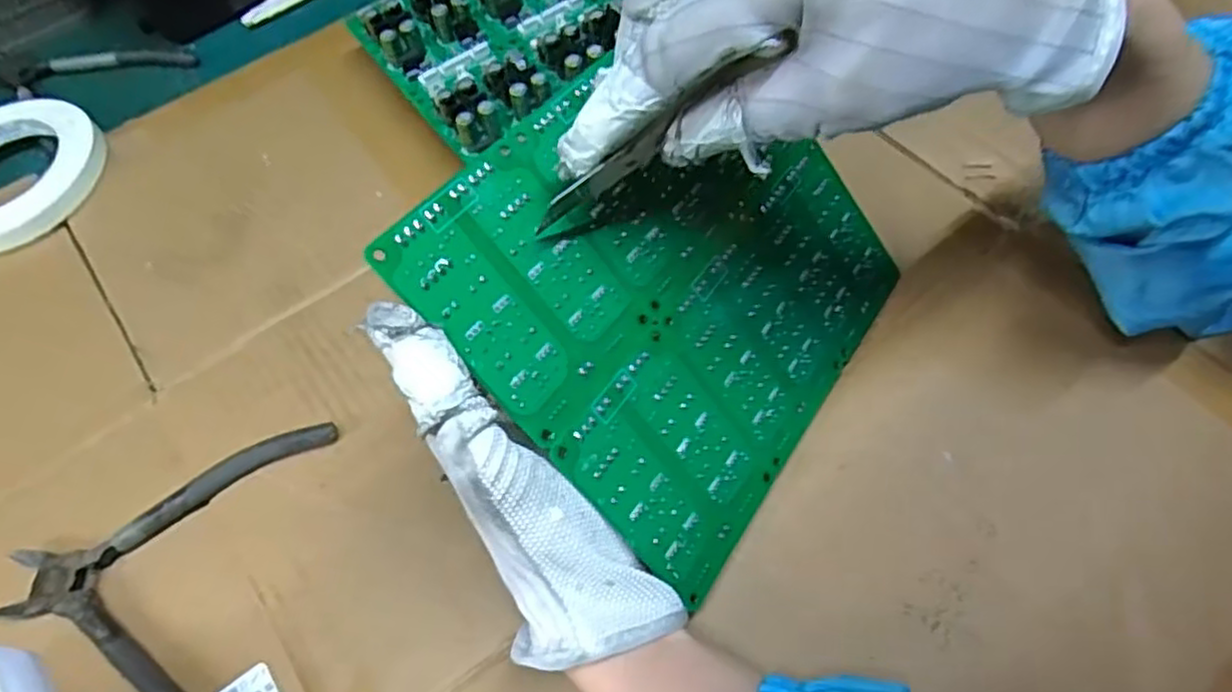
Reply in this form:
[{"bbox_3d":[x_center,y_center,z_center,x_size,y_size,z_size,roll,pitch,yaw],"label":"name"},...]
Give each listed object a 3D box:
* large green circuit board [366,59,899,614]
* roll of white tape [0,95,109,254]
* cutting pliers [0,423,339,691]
[{"bbox_3d":[0.034,-0.030,0.293,0.171,0.004,0.201,52,59,-16],"label":"large green circuit board"},{"bbox_3d":[-0.375,-0.103,0.432,0.107,0.019,0.114,-2,61,3],"label":"roll of white tape"},{"bbox_3d":[-0.198,0.099,0.309,0.129,0.014,0.132,-3,61,3],"label":"cutting pliers"}]

